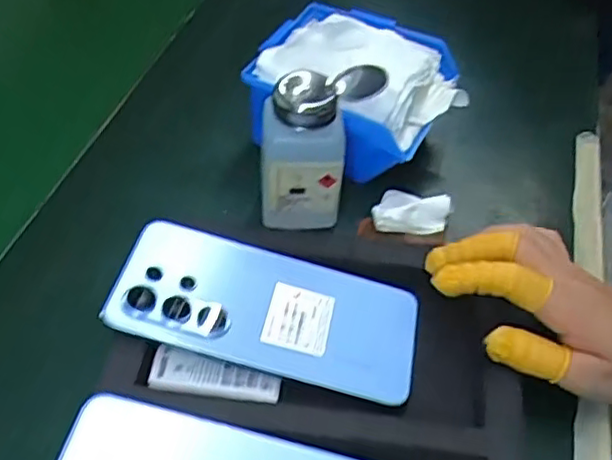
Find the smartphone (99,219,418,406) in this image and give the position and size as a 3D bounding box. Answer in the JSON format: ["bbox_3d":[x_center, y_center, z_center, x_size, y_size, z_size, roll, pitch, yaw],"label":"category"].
[{"bbox_3d":[-0.021,0.043,0.369,0.169,0.007,0.079,16,48,0],"label":"smartphone"}]

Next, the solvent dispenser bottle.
[{"bbox_3d":[0.008,-0.051,0.419,0.073,0.096,0.047,3,49,4],"label":"solvent dispenser bottle"}]

